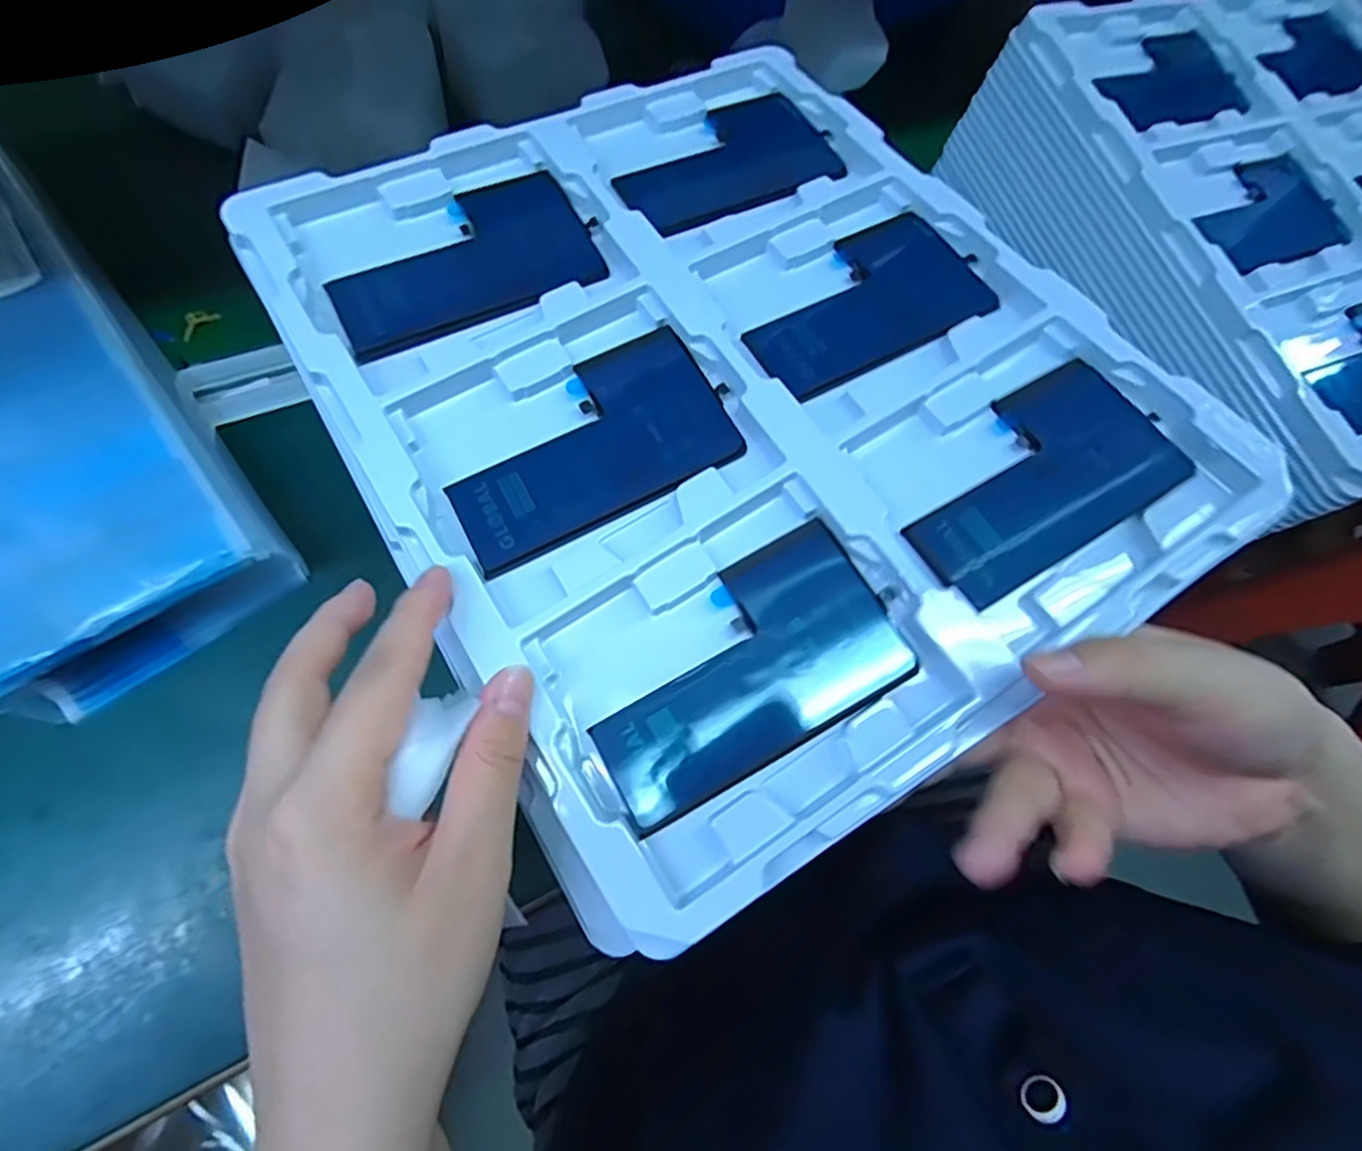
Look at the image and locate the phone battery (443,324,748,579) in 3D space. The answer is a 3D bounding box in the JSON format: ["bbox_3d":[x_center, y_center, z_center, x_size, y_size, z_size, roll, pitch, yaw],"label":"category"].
[{"bbox_3d":[-0.036,-0.051,0.247,0.109,0.006,0.066,-26,77,-17],"label":"phone battery"}]

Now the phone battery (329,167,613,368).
[{"bbox_3d":[-0.092,-0.134,0.271,0.108,0.004,0.069,-26,72,-14],"label":"phone battery"}]

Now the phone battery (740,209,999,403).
[{"bbox_3d":[0.077,-0.119,0.278,0.110,0.004,0.066,-29,69,-15],"label":"phone battery"}]

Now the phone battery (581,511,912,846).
[{"bbox_3d":[0.020,0.031,0.223,0.107,0.007,0.064,-29,75,-8],"label":"phone battery"}]

